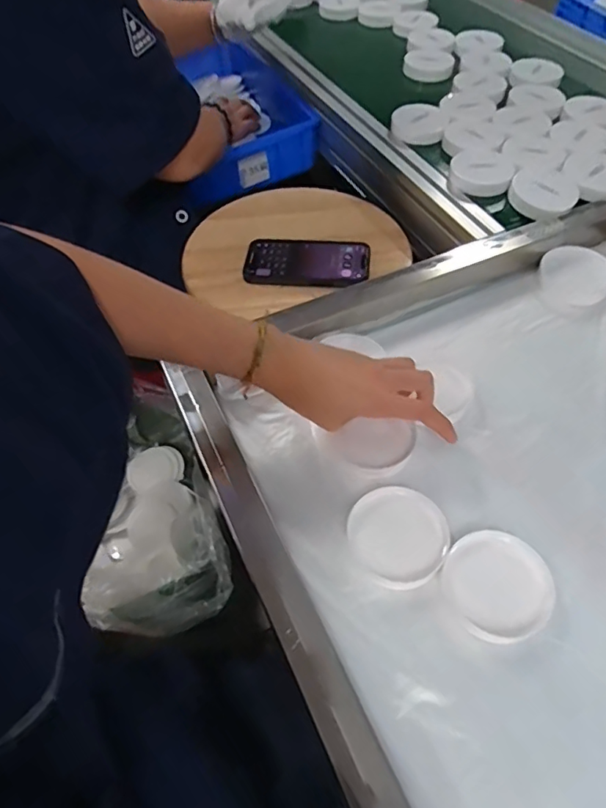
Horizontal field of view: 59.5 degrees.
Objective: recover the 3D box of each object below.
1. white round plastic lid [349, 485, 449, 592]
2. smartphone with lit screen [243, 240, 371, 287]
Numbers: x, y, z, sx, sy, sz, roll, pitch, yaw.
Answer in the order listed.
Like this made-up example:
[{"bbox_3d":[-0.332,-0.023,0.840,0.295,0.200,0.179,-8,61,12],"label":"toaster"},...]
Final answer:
[{"bbox_3d":[0.074,0.102,0.418,0.074,0.009,0.079,-13,55,-7],"label":"white round plastic lid"},{"bbox_3d":[0.005,-0.171,0.638,0.148,0.010,0.076,2,54,3],"label":"smartphone with lit screen"}]

